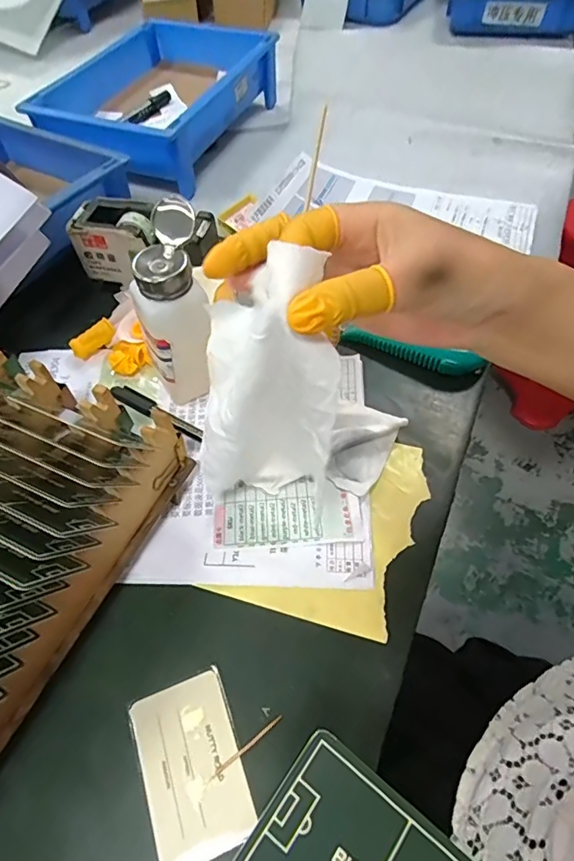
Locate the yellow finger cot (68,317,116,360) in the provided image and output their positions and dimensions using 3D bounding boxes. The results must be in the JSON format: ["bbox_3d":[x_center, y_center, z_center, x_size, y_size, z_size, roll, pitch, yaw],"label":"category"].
[{"bbox_3d":[-0.182,-0.086,0.456,0.043,0.020,0.008,-38,25,-1],"label":"yellow finger cot"}]

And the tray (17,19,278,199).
[{"bbox_3d":[-0.170,-0.447,0.653,0.223,0.076,0.304,20,59,14],"label":"tray"}]

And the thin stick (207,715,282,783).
[{"bbox_3d":[-0.024,0.185,0.281,0.051,0.004,0.004,-34,60,-19],"label":"thin stick"}]

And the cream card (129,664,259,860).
[{"bbox_3d":[-0.055,0.191,0.277,0.055,0.004,0.085,-19,58,-12],"label":"cream card"}]

